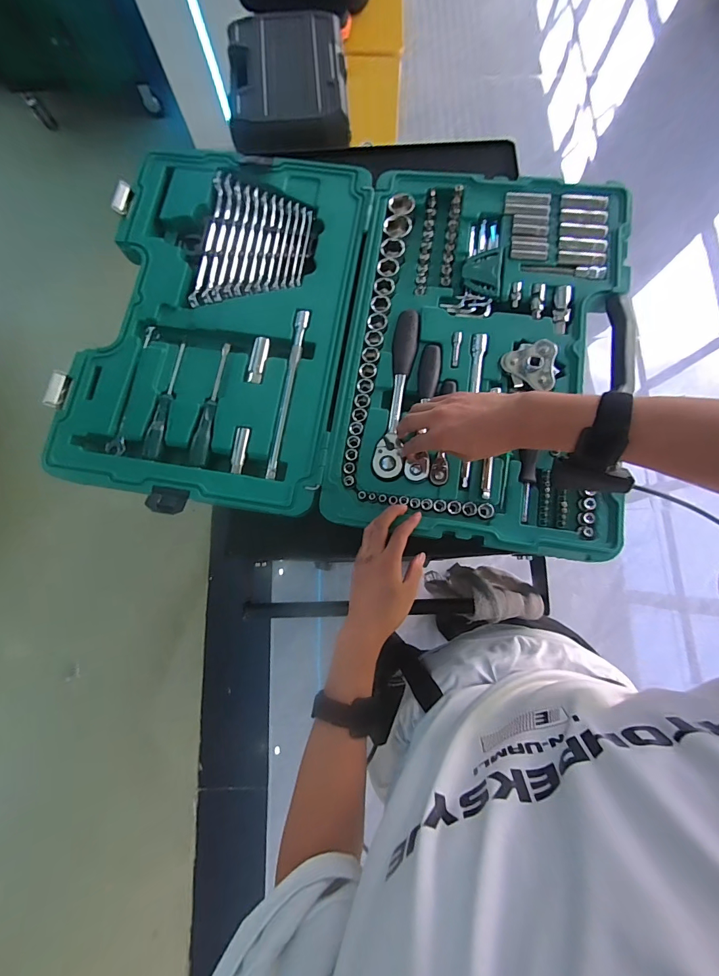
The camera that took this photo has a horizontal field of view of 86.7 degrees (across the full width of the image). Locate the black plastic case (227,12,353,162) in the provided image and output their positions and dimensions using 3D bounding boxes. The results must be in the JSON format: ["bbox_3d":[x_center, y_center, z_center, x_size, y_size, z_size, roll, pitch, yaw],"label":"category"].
[{"bbox_3d":[-0.162,-0.949,0.886,0.271,0.073,0.335,-5,78,1],"label":"black plastic case"}]

